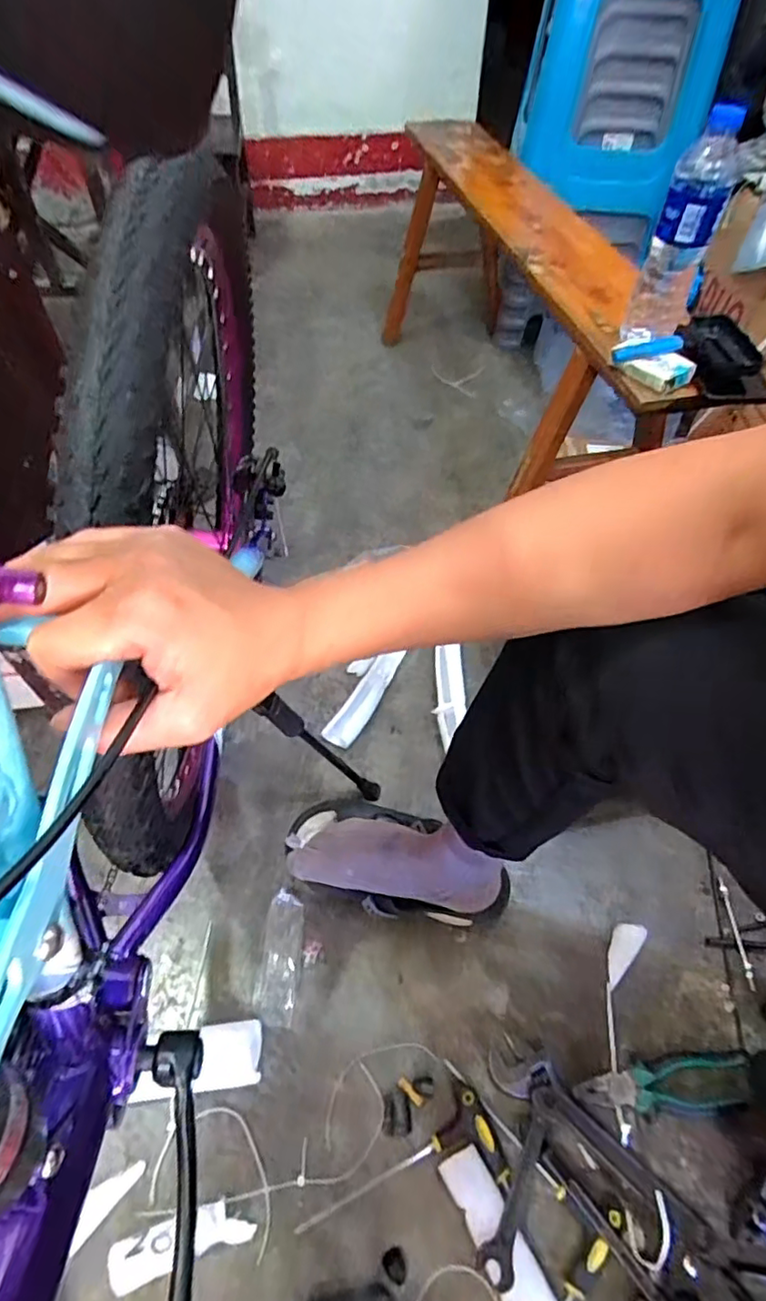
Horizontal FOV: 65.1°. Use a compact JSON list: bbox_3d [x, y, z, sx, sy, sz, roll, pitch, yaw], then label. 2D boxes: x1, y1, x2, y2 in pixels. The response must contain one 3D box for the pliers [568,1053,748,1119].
[{"bbox_3d":[0.296,0.454,0.625,0.183,0.022,0.051,-3,53,-3],"label":"pliers"}]

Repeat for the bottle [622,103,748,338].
[{"bbox_3d":[0.342,-0.470,0.683,0.069,0.213,0.059,19,55,11],"label":"bottle"}]

